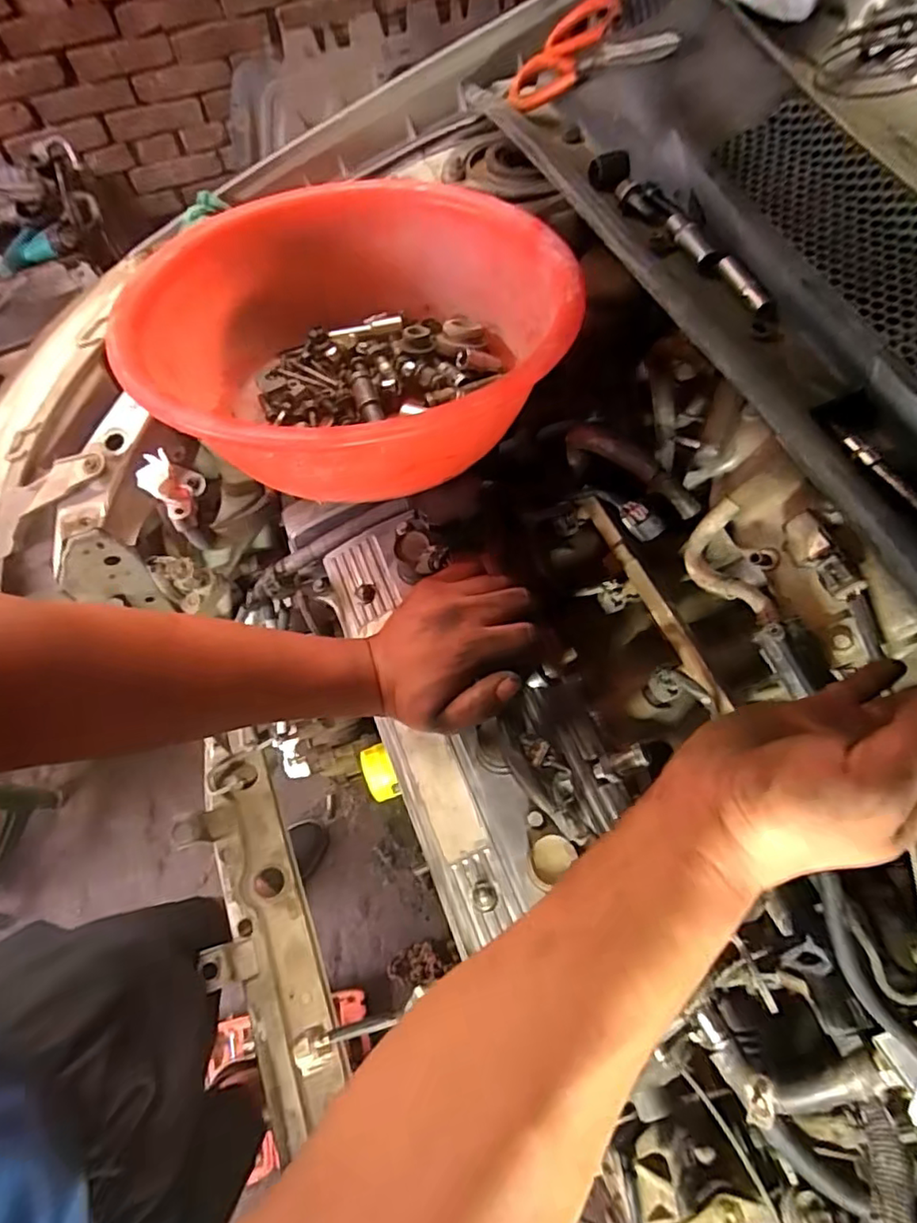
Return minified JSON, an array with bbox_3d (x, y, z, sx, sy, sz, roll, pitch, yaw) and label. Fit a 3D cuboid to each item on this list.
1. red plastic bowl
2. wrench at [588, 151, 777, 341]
[{"bbox_3d":[-0.078,-0.231,0.526,0.337,0.135,0.344,-1,63,3],"label":"red plastic bowl"},{"bbox_3d":[0.155,-0.256,0.417,0.033,0.019,0.209,-24,64,-9],"label":"wrench"}]

